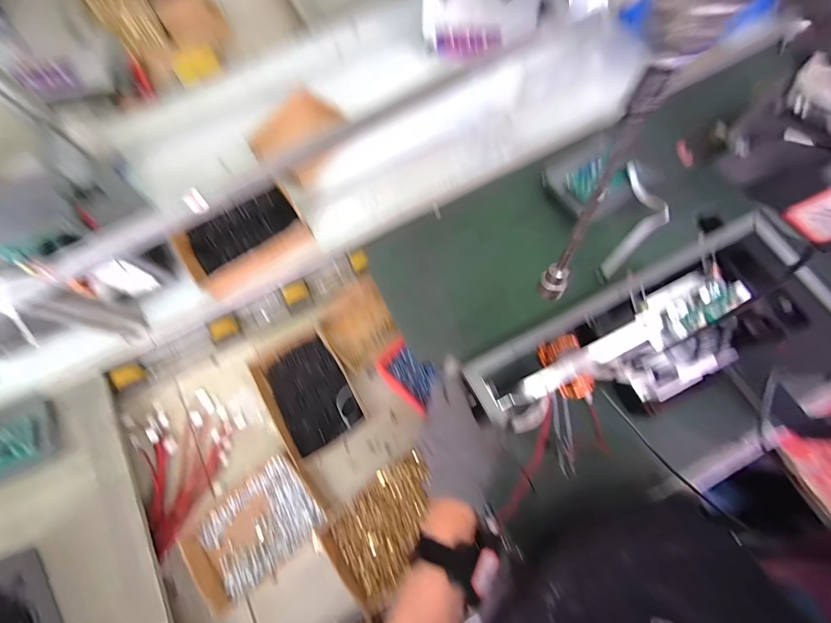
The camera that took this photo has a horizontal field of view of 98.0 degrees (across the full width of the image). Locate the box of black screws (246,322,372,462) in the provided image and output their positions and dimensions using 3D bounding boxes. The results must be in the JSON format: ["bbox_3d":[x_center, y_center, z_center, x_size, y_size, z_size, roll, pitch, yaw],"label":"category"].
[{"bbox_3d":[-0.201,0.146,0.680,0.155,0.039,0.219,-32,77,-8],"label":"box of black screws"}]

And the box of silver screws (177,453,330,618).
[{"bbox_3d":[-0.274,0.368,0.622,0.218,0.044,0.152,-39,76,-9],"label":"box of silver screws"}]

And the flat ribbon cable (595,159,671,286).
[{"bbox_3d":[0.408,-0.163,0.664,0.096,0.039,0.213,17,75,7],"label":"flat ribbon cable"}]

